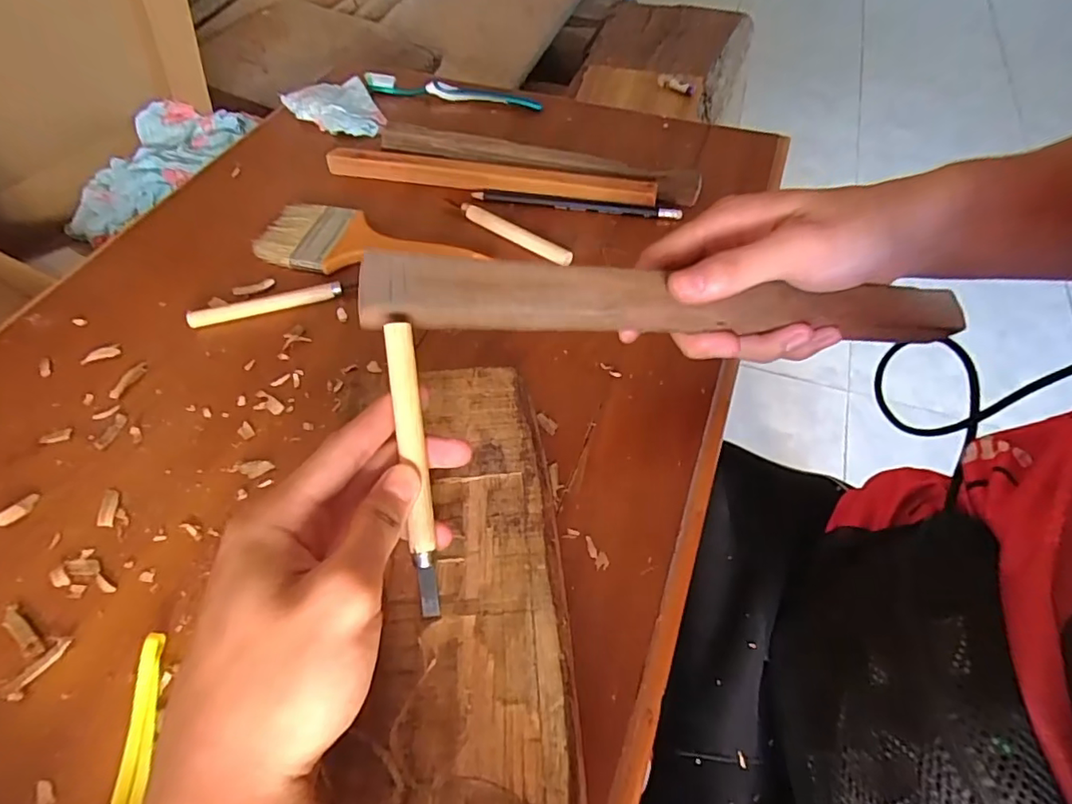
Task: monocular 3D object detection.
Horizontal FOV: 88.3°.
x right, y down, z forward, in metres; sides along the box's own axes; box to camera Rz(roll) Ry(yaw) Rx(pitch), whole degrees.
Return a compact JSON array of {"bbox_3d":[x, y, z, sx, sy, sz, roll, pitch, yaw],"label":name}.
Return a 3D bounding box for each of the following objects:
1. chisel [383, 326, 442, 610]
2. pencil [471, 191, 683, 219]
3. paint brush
[{"bbox_3d":[-0.053,0.030,0.242,0.012,0.017,0.127,-6,93,-3],"label":"chisel"},{"bbox_3d":[0.032,-0.164,0.457,0.172,0.008,0.010,9,56,8],"label":"pencil"},{"bbox_3d":[-0.129,-0.122,0.430,0.176,0.017,0.065,13,56,10],"label":"paint brush"}]

